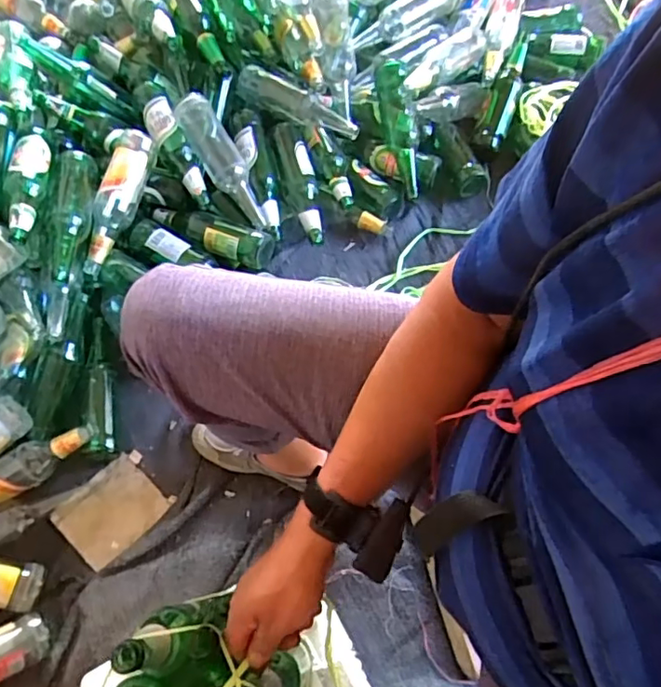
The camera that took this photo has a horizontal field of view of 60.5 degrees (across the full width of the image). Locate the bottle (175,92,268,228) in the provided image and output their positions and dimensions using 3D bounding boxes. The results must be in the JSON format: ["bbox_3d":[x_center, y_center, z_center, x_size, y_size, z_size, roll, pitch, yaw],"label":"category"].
[{"bbox_3d":[-0.194,-0.332,1.038,0.067,0.059,0.255,-34,98,-12],"label":"bottle"}]

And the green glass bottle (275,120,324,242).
[{"bbox_3d":[-0.055,-0.301,1.065,0.064,0.067,0.250,-14,66,-3],"label":"green glass bottle"}]

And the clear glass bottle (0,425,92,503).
[{"bbox_3d":[-0.505,0.206,0.933,0.250,0.055,0.068,-28,68,-9],"label":"clear glass bottle"}]

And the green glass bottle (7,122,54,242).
[{"bbox_3d":[-0.500,-0.269,0.939,0.062,0.057,0.251,-12,66,-2],"label":"green glass bottle"}]

